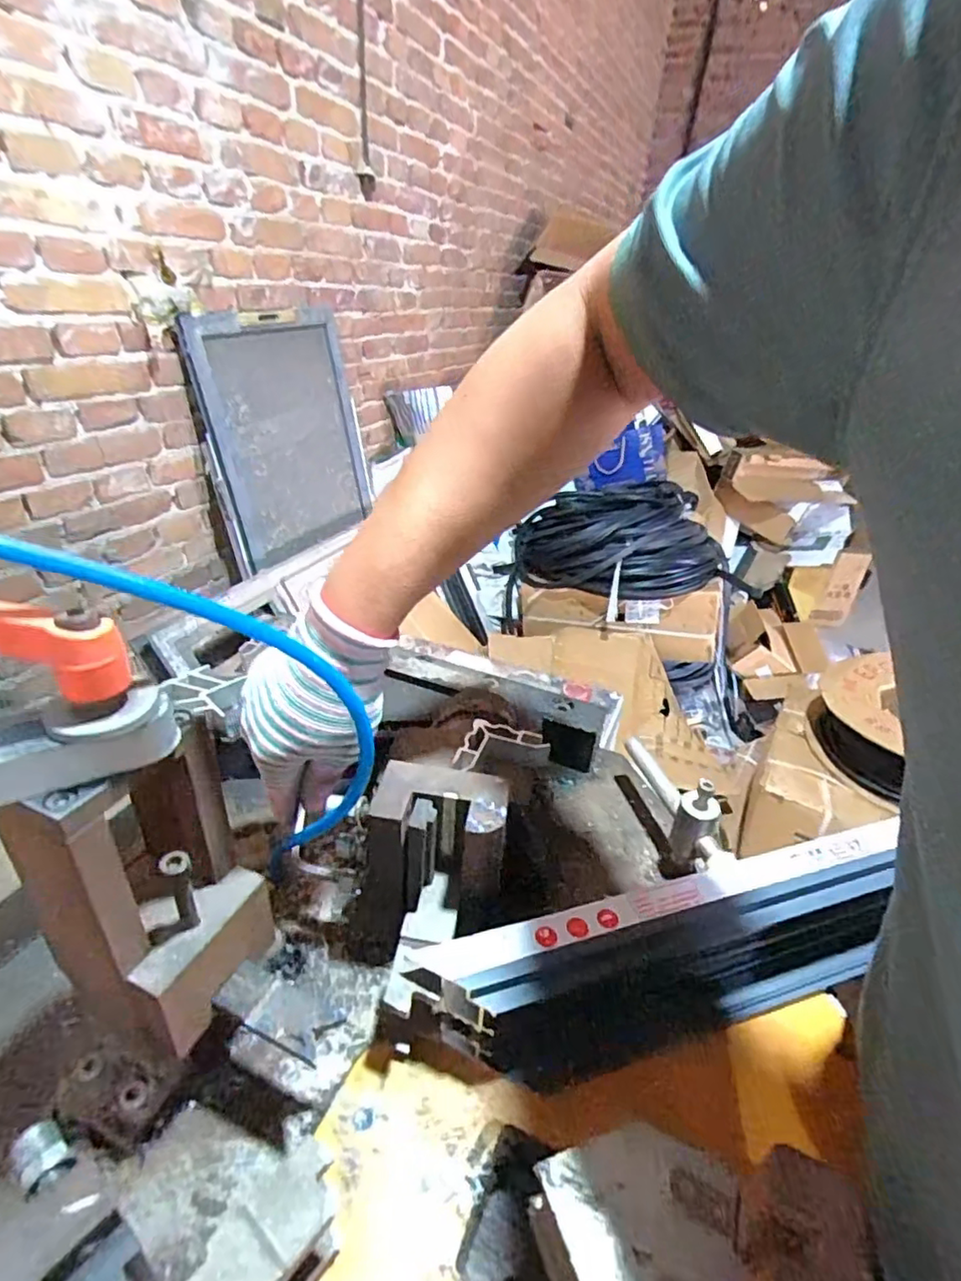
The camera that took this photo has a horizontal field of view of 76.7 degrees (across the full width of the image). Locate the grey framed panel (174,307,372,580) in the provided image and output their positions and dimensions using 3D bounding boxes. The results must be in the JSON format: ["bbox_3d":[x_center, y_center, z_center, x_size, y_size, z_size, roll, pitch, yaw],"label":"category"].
[{"bbox_3d":[-0.464,-0.518,1.518,0.061,0.537,0.532,8,30,25],"label":"grey framed panel"}]

